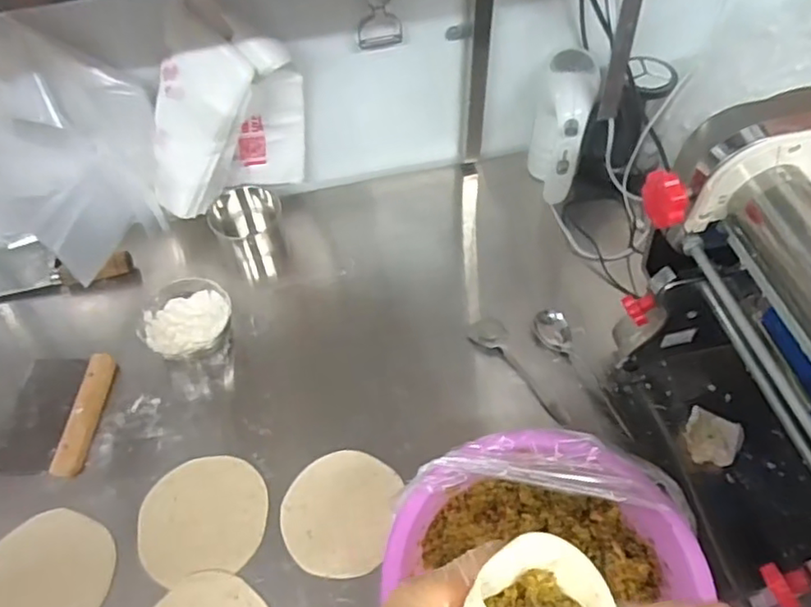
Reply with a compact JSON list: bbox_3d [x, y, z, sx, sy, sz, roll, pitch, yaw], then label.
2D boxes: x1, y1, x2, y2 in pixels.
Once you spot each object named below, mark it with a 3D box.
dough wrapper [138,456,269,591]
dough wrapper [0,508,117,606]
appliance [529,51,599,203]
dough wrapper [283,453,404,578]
[{"bbox_3d":[-0.215,0.225,0.666,0.131,0.005,0.122,-11,55,-4],"label":"dough wrapper"},{"bbox_3d":[-0.361,0.277,0.628,0.120,0.005,0.126,3,63,-5],"label":"dough wrapper"},{"bbox_3d":[0.216,-0.242,0.873,0.075,0.163,0.128,8,56,9],"label":"appliance"},{"bbox_3d":[-0.071,0.218,0.662,0.116,0.006,0.126,-2,55,3],"label":"dough wrapper"}]

